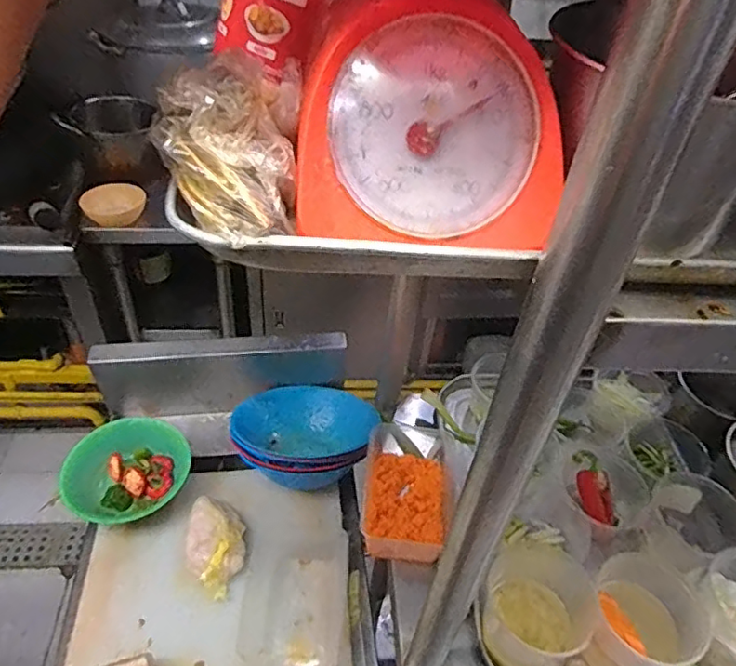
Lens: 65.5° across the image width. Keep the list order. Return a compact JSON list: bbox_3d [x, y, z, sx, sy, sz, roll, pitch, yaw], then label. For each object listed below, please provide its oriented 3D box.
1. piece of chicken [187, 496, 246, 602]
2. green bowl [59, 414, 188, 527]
[{"bbox_3d":[-0.206,0.288,0.776,0.076,0.035,0.128,0,44,-7],"label":"piece of chicken"},{"bbox_3d":[-0.353,0.201,0.837,0.170,0.046,0.156,3,44,-3],"label":"green bowl"}]

